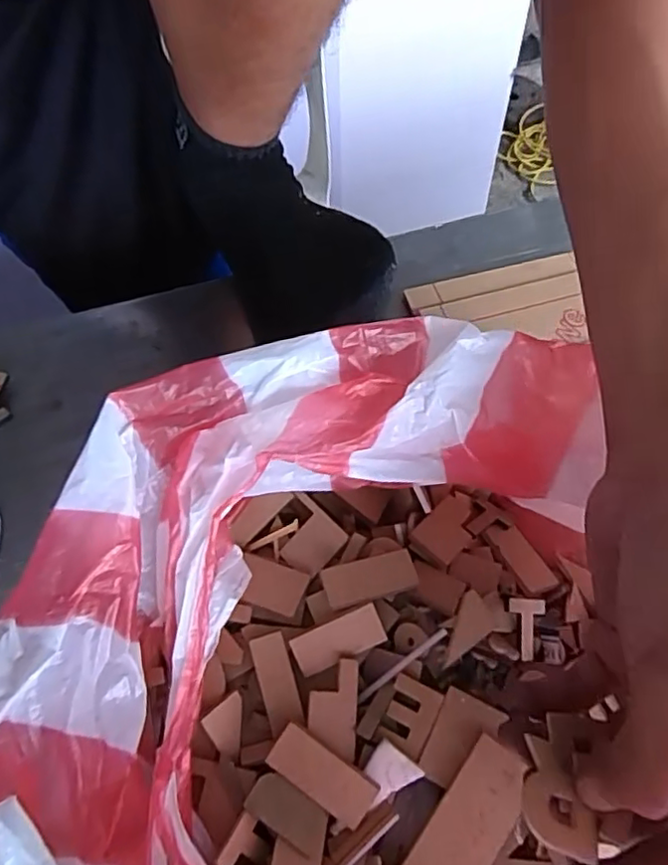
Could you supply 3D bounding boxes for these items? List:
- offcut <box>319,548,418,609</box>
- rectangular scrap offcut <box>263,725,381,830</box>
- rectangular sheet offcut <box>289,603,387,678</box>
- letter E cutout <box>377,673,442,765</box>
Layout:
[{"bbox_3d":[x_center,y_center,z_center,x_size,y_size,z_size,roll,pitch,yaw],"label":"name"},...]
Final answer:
[{"bbox_3d":[0.015,0.063,0.267,0.040,0.004,0.019,-13,58,-12],"label":"offcut"},{"bbox_3d":[-0.005,0.133,0.238,0.042,0.004,0.019,36,90,6],"label":"rectangular scrap offcut"},{"bbox_3d":[0.002,0.088,0.260,0.038,0.004,0.019,-22,99,-4],"label":"rectangular sheet offcut"},{"bbox_3d":[0.031,0.117,0.251,0.019,0.004,0.027,22,72,17],"label":"letter E cutout"}]

